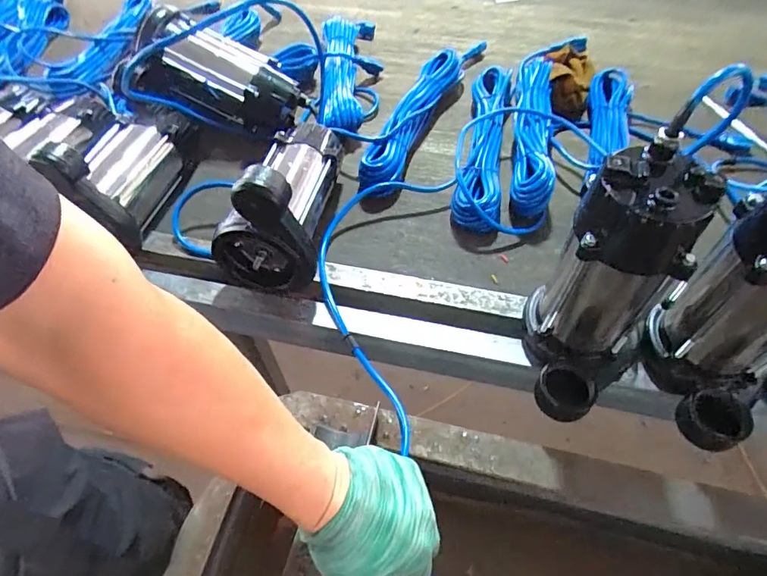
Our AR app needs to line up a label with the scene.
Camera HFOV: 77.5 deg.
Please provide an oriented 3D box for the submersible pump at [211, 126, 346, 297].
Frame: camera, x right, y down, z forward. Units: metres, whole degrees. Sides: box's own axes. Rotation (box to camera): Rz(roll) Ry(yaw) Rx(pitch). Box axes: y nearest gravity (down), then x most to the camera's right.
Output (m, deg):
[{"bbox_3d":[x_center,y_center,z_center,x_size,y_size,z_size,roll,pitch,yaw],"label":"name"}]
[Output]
[{"bbox_3d":[-0.124,-0.134,0.603,0.115,0.169,0.245,6,54,5],"label":"submersible pump"}]

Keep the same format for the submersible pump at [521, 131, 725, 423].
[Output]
[{"bbox_3d":[0.194,0.012,0.439,0.109,0.244,0.141,27,59,19],"label":"submersible pump"}]

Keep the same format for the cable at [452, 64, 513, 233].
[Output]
[{"bbox_3d":[0.154,-0.227,0.729,0.070,0.057,0.350,8,55,7],"label":"cable"}]

